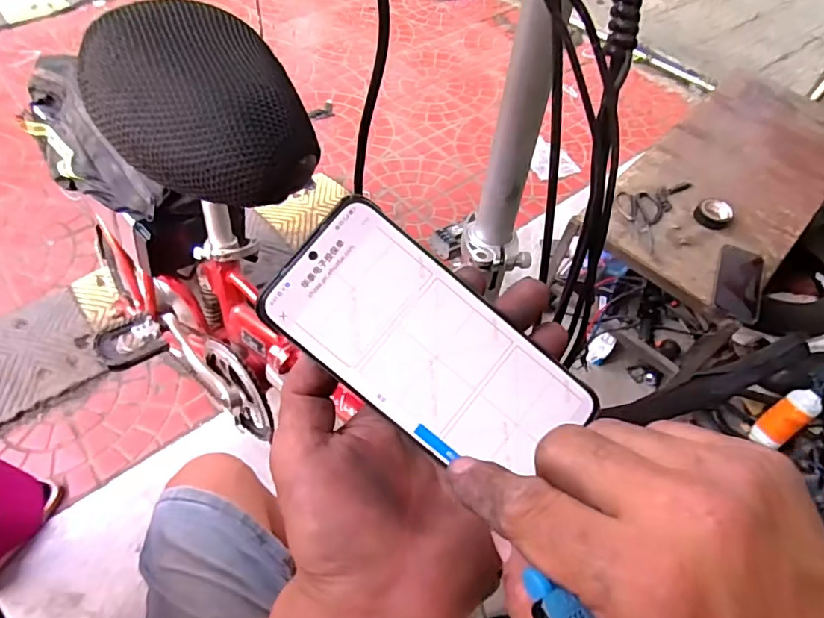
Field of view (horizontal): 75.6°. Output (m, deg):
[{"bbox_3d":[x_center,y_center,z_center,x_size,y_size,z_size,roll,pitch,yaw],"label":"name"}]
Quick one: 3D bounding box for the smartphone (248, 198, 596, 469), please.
[{"bbox_3d":[0.008,0.019,0.252,0.151,0.004,0.071,39,83,-3],"label":"smartphone"}]

